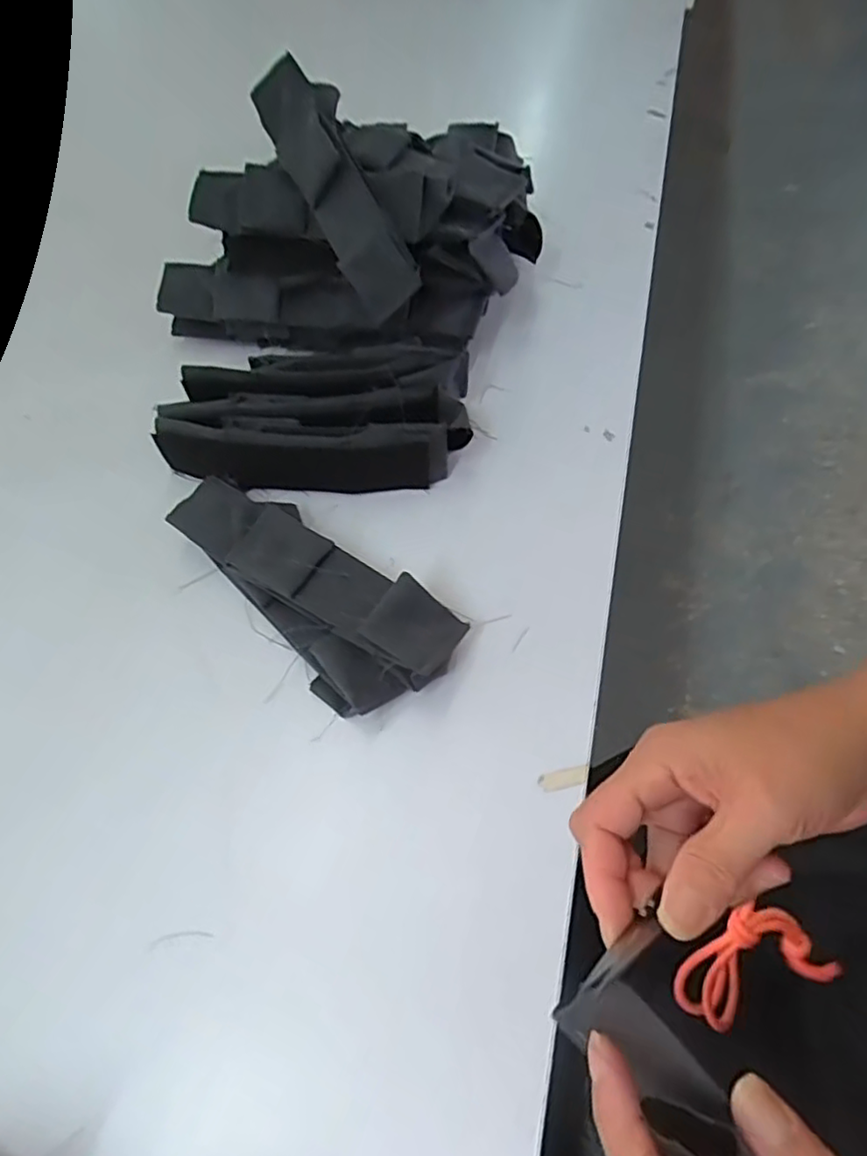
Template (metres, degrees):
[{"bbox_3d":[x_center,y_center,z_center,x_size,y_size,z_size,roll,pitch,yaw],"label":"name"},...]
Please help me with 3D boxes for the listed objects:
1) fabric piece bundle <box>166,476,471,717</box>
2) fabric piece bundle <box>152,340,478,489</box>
[{"bbox_3d":[-0.074,0.001,0.399,0.077,0.036,0.196,-40,65,-21],"label":"fabric piece bundle"},{"bbox_3d":[-0.082,-0.109,0.457,0.210,0.055,0.089,-2,58,0],"label":"fabric piece bundle"}]

